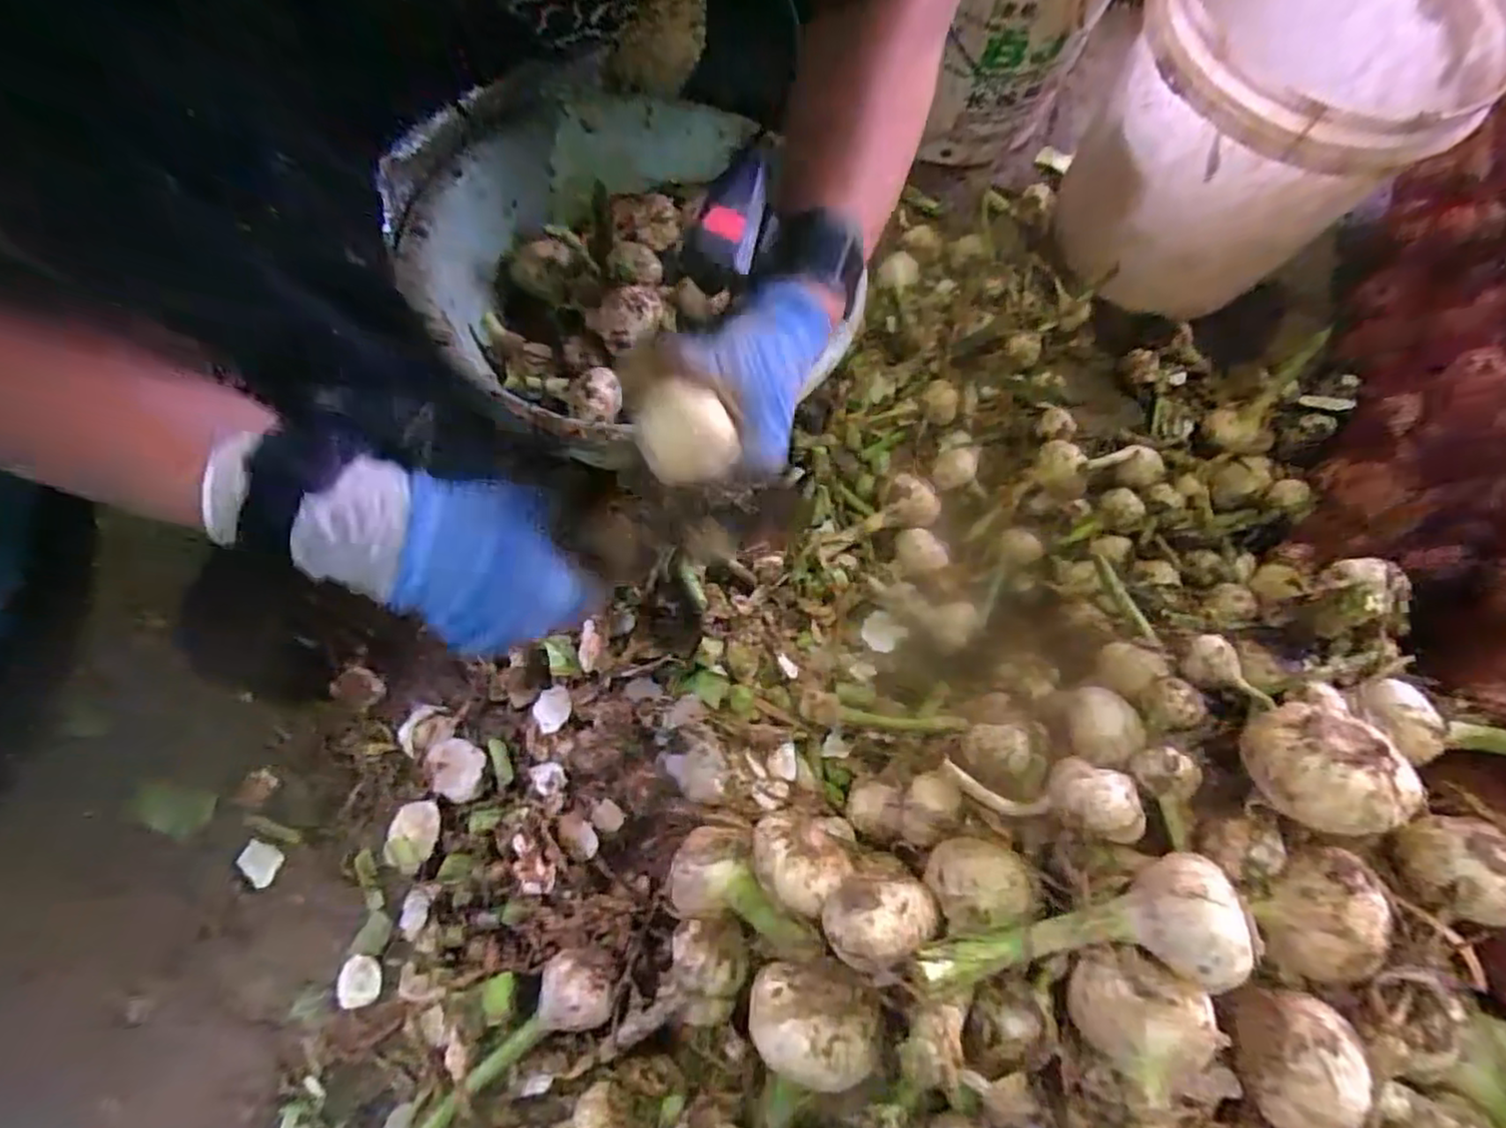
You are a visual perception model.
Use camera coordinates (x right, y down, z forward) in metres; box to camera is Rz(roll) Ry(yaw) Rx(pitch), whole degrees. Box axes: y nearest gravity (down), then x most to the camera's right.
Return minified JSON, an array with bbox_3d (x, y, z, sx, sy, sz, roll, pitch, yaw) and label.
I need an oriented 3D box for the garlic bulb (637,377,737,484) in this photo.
[{"bbox_3d":[-0.032,-0.060,0.305,0.038,0.035,0.037,-27,76,-10],"label":"garlic bulb"}]

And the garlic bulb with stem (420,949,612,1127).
[{"bbox_3d":[-0.153,0.318,0.410,0.049,0.038,0.170,41,76,9],"label":"garlic bulb with stem"}]

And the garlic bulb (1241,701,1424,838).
[{"bbox_3d":[0.258,0.092,0.298,0.048,0.039,0.051,-25,76,-9],"label":"garlic bulb"}]

